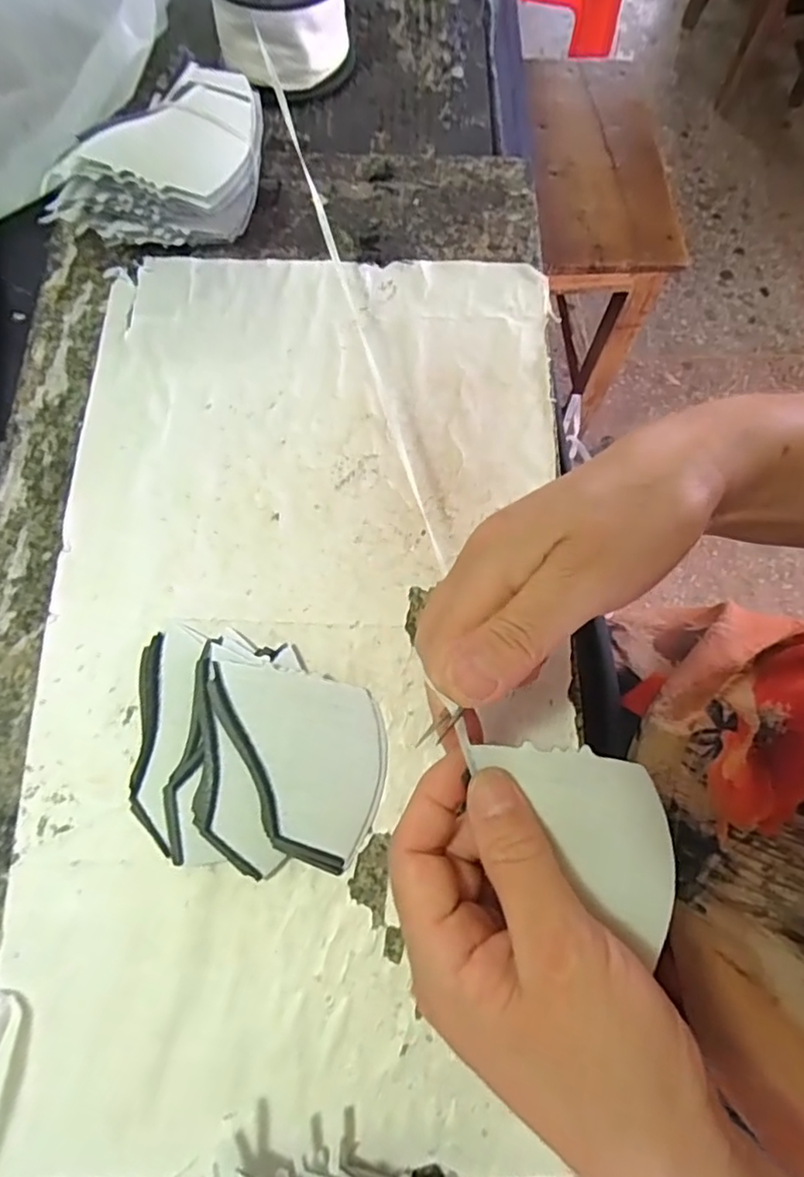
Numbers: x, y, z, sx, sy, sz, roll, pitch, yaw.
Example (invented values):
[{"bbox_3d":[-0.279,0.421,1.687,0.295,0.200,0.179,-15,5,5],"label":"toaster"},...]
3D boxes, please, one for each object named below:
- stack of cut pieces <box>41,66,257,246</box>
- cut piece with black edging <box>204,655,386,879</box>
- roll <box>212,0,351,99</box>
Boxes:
[{"bbox_3d":[-0.138,-0.246,0.358,0.107,0.061,0.085,8,71,1],"label":"stack of cut pieces"},{"bbox_3d":[-0.049,0.075,0.272,0.082,0.006,0.076,16,69,-13],"label":"cut piece with black edging"},{"bbox_3d":[-0.080,-0.381,0.410,0.085,0.061,0.084,0,71,-1],"label":"roll"}]

